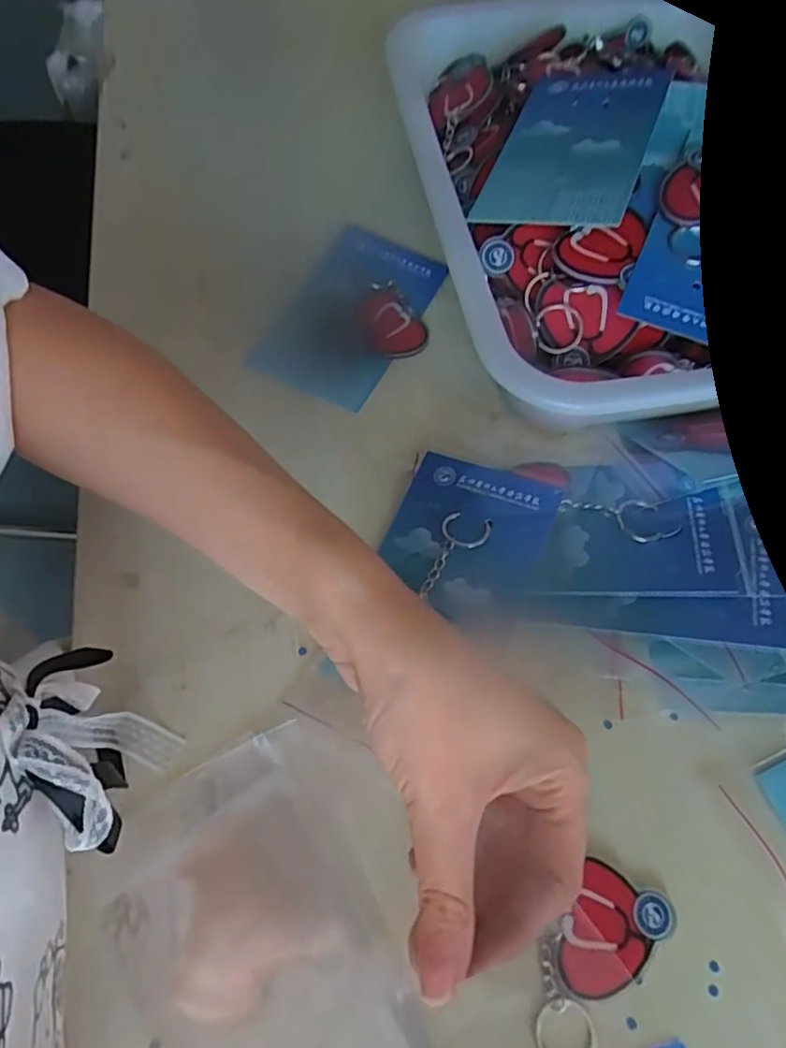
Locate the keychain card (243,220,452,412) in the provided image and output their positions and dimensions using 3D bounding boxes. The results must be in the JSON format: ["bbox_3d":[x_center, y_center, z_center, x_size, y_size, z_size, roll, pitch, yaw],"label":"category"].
[{"bbox_3d":[-0.021,-0.130,0.391,0.082,0.010,0.128,26,66,9],"label":"keychain card"}]

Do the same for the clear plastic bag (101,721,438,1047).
[{"bbox_3d":[-0.039,0.197,0.248,0.095,0.012,0.207,-24,68,-14],"label":"clear plastic bag"}]

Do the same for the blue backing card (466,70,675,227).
[{"bbox_3d":[0.097,-0.205,0.338,0.075,0.005,0.126,14,66,23],"label":"blue backing card"}]

